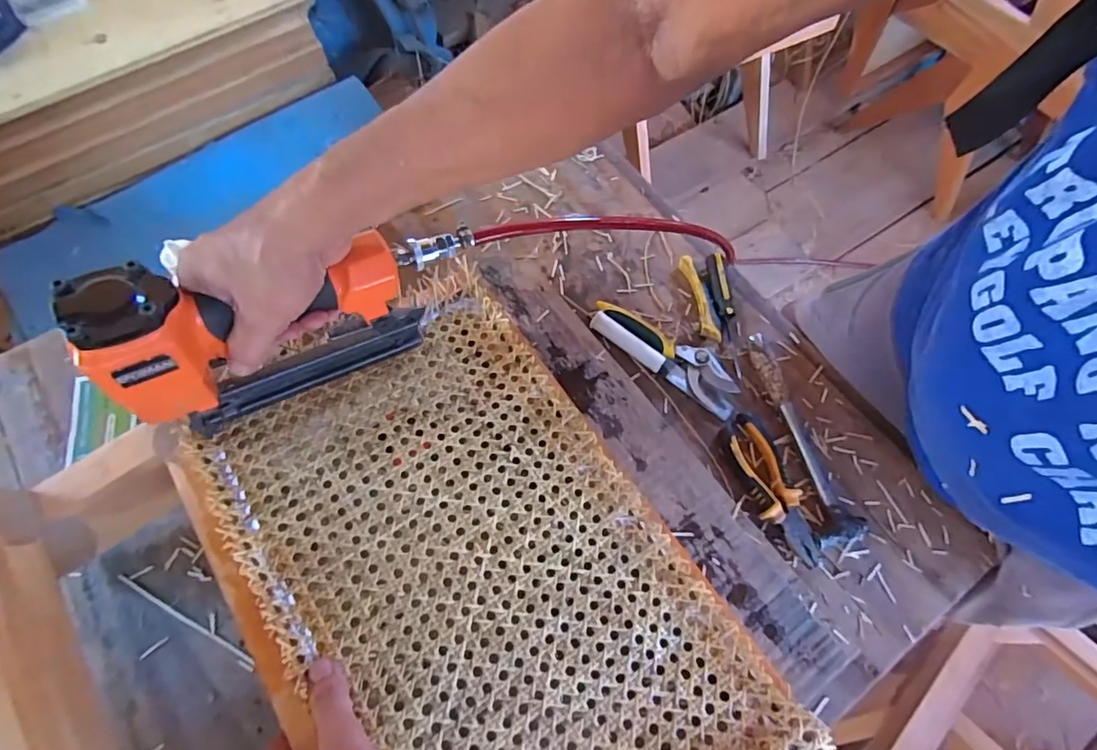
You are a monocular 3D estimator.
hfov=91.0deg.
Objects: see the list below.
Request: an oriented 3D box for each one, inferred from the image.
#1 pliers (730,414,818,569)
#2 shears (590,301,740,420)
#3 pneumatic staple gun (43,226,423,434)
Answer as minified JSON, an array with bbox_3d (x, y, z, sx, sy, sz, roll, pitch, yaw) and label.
[{"bbox_3d":[0.234,0.117,0.564,0.044,0.020,0.162,-14,68,-9],"label":"pliers"},{"bbox_3d":[0.137,-0.026,0.622,0.185,0.017,0.056,35,69,12],"label":"shears"},{"bbox_3d":[-0.198,-0.037,0.394,0.190,0.166,0.051,-31,71,-15],"label":"pneumatic staple gun"}]

